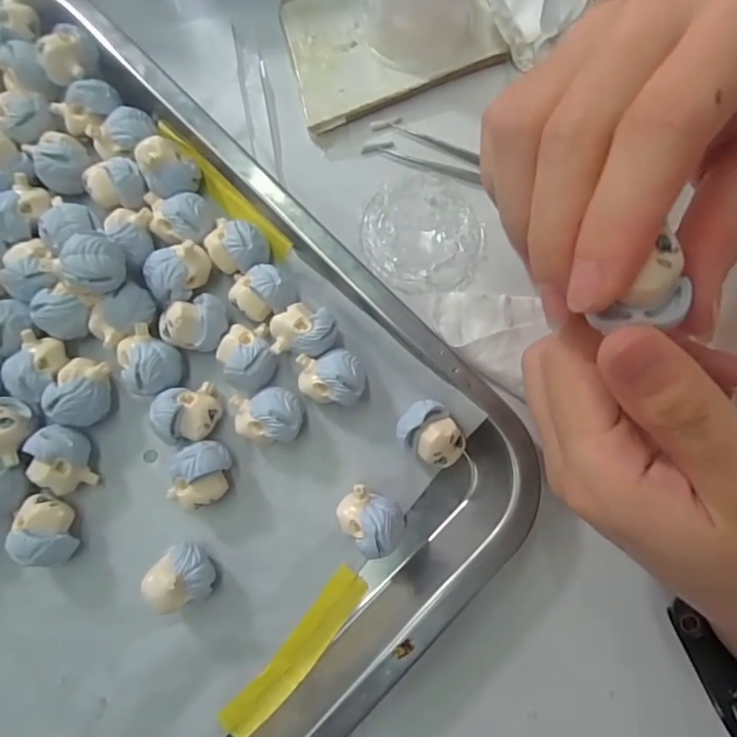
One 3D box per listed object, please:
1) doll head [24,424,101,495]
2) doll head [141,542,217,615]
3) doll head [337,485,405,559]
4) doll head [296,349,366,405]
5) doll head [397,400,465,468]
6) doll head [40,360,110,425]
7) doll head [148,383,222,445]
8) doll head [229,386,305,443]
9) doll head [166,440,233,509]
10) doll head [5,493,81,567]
[{"bbox_3d":[-0.127,0.038,0.213,0.021,0.023,0.027,-4,81,-2],"label":"doll head"},{"bbox_3d":[-0.074,0.081,0.203,0.021,0.029,0.021,0,81,-1],"label":"doll head"},{"bbox_3d":[0.001,0.062,0.210,0.022,0.022,0.027,-43,84,-7],"label":"doll head"},{"bbox_3d":[-0.016,0.004,0.221,0.028,0.023,0.022,8,81,0],"label":"doll head"},{"bbox_3d":[0.026,0.028,0.216,0.022,0.022,0.028,-43,84,-7],"label":"doll head"},{"bbox_3d":[-0.121,0.010,0.217,0.020,0.023,0.027,10,81,1],"label":"doll head"},{"bbox_3d":[-0.075,0.019,0.215,0.024,0.024,0.023,-11,81,-3],"label":"doll head"},{"bbox_3d":[-0.041,0.020,0.216,0.028,0.024,0.022,-8,81,-2],"label":"doll head"},{"bbox_3d":[-0.068,0.044,0.212,0.022,0.024,0.026,-1,81,-1],"label":"doll head"},{"bbox_3d":[-0.130,0.065,0.207,0.019,0.021,0.027,-4,81,-2],"label":"doll head"}]

